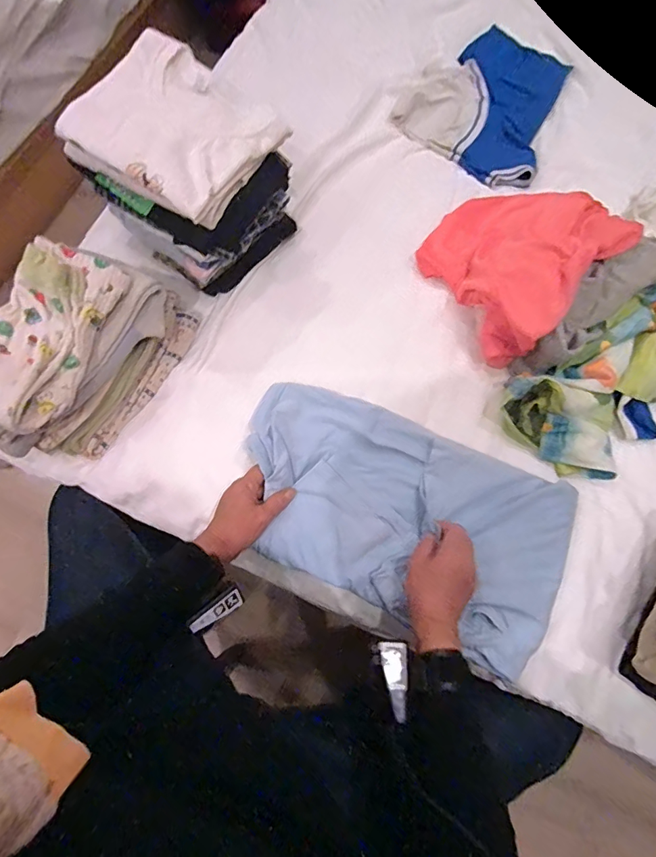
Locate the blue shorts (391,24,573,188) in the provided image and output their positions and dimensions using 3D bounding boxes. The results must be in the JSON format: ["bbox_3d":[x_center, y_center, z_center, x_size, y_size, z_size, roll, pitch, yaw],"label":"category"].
[{"bbox_3d":[0.299,-0.607,0.823,0.272,0.020,0.338,31,75,12],"label":"blue shorts"}]

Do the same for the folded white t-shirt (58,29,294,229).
[{"bbox_3d":[-0.195,-0.378,0.565,0.219,0.061,0.206,36,76,13],"label":"folded white t-shirt"}]

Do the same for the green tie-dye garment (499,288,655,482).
[{"bbox_3d":[0.404,-0.076,0.592,0.337,0.090,0.165,-36,74,-10],"label":"green tie-dye garment"}]

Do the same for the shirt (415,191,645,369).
[{"bbox_3d":[0.275,-0.273,0.653,0.311,0.119,0.253,-43,75,-12],"label":"shirt"}]

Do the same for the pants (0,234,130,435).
[{"bbox_3d":[-0.352,-0.116,0.535,0.151,0.047,0.234,22,73,9],"label":"pants"}]

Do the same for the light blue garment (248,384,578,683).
[{"bbox_3d":[0.082,0.099,0.553,0.407,0.031,0.232,25,72,9],"label":"light blue garment"}]

